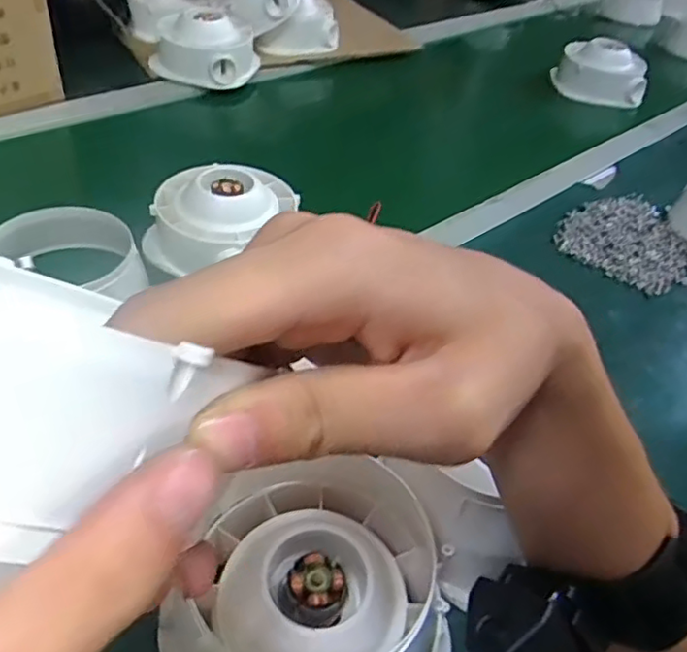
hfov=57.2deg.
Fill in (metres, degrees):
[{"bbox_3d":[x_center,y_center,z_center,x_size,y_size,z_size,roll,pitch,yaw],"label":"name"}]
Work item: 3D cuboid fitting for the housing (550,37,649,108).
[{"bbox_3d":[0.406,-0.396,0.993,0.141,0.065,0.160,21,45,13],"label":"housing"}]

